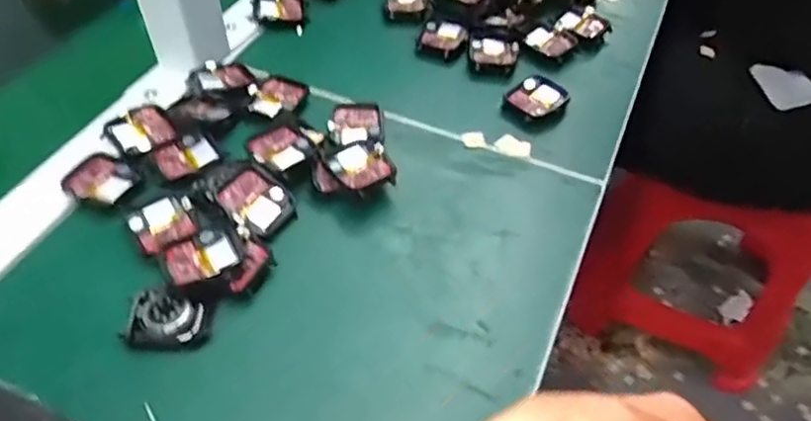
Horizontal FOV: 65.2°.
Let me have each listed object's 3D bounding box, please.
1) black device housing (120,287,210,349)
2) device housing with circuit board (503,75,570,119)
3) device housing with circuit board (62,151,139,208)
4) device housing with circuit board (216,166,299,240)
[{"bbox_3d":[-0.127,0.058,0.340,0.041,0.011,0.031,-1,49,-2],"label":"black device housing"},{"bbox_3d":[0.098,-0.085,0.465,0.037,0.008,0.042,34,57,25],"label":"device housing with circuit board"},{"bbox_3d":[-0.195,-0.019,0.406,0.040,0.009,0.036,21,52,16],"label":"device housing with circuit board"},{"bbox_3d":[-0.090,-0.005,0.386,0.042,0.014,0.042,44,56,3],"label":"device housing with circuit board"}]

